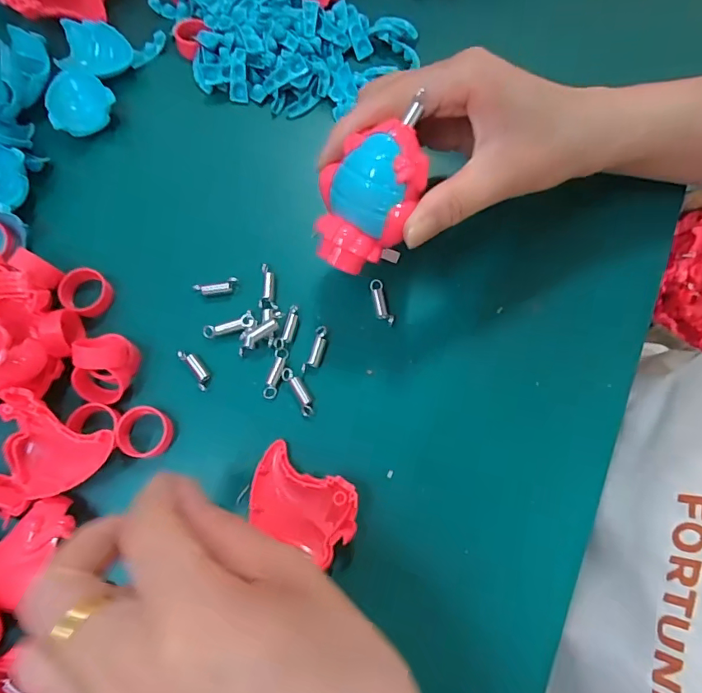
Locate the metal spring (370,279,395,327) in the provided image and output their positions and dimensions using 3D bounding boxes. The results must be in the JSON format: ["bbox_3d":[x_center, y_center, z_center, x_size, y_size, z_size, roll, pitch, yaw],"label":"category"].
[{"bbox_3d":[0.017,-0.025,0.273,0.009,0.004,0.028,-17,75,-5],"label":"metal spring"}]

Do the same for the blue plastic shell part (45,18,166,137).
[{"bbox_3d":[-0.162,-0.172,0.307,0.052,0.018,0.085,16,75,5],"label":"blue plastic shell part"}]

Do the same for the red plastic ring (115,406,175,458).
[{"bbox_3d":[-0.106,0.044,0.250,0.026,0.015,0.025,0,74,0],"label":"red plastic ring"}]

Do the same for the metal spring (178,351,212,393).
[{"bbox_3d":[-0.084,0.012,0.262,0.009,0.006,0.025,-34,77,-9],"label":"metal spring"}]

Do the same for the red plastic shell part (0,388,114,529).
[{"bbox_3d":[-0.150,0.059,0.231,0.055,0.028,0.059,0,74,0],"label":"red plastic shell part"}]

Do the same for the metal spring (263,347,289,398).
[{"bbox_3d":[-0.041,0.014,0.260,0.007,0.005,0.028,13,74,4],"label":"metal spring"}]

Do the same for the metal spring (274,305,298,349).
[{"bbox_3d":[-0.035,-0.011,0.267,0.008,0.004,0.026,20,75,6],"label":"metal spring"}]

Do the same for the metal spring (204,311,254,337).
[{"bbox_3d":[-0.067,-0.011,0.266,0.028,0.006,0.009,-21,75,-6],"label":"metal spring"}]

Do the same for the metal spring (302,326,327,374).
[{"bbox_3d":[-0.019,0.002,0.265,0.009,0.004,0.027,17,75,5],"label":"metal spring"}]

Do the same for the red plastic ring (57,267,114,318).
[{"bbox_3d":[-0.149,-0.030,0.272,0.024,0.011,0.026,0,74,0],"label":"red plastic ring"}]

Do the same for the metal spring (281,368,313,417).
[{"bbox_3d":[-0.028,0.024,0.259,0.008,0.006,0.028,-30,76,-8],"label":"metal spring"}]

